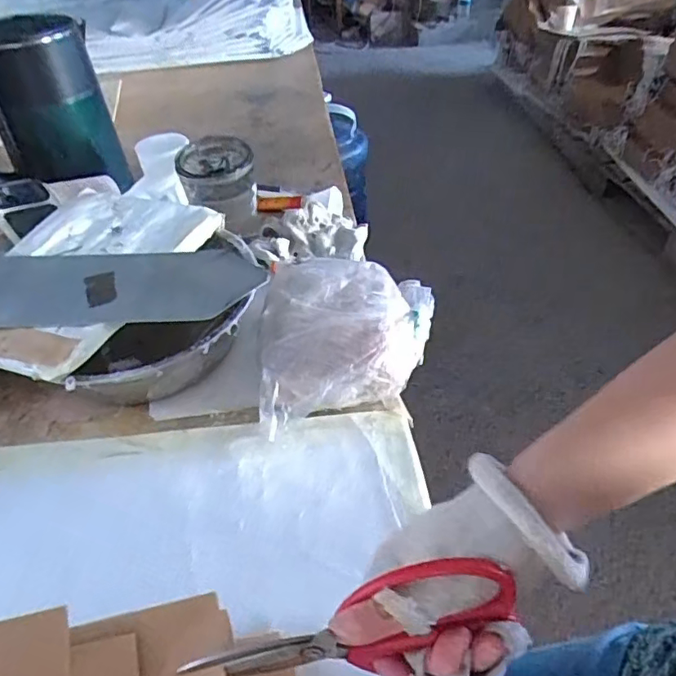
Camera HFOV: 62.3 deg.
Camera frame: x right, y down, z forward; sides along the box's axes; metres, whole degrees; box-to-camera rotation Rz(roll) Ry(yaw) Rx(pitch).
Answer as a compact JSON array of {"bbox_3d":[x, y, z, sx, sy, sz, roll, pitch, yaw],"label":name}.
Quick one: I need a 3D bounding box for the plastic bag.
[{"bbox_3d":[0.006,0.001,0.496,0.146,0.068,0.156,5,44,8],"label":"plastic bag"}]

